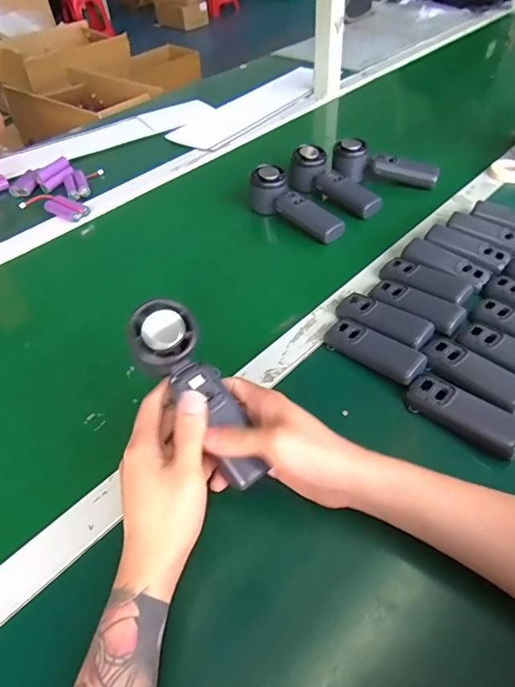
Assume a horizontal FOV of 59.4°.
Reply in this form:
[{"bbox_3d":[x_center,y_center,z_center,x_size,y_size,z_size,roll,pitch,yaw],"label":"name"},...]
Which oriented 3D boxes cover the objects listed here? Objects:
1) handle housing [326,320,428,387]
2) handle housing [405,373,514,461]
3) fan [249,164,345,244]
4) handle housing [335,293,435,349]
[{"bbox_3d":[0.123,0.006,0.479,0.106,0.016,0.041,30,56,28],"label":"handle housing"},{"bbox_3d":[0.192,0.064,0.421,0.103,0.018,0.042,35,58,30],"label":"handle housing"},{"bbox_3d":[0.055,-0.203,0.649,0.046,0.054,0.160,-37,55,-26],"label":"fan"},{"bbox_3d":[0.139,-0.027,0.506,0.107,0.017,0.046,29,55,27],"label":"handle housing"}]

